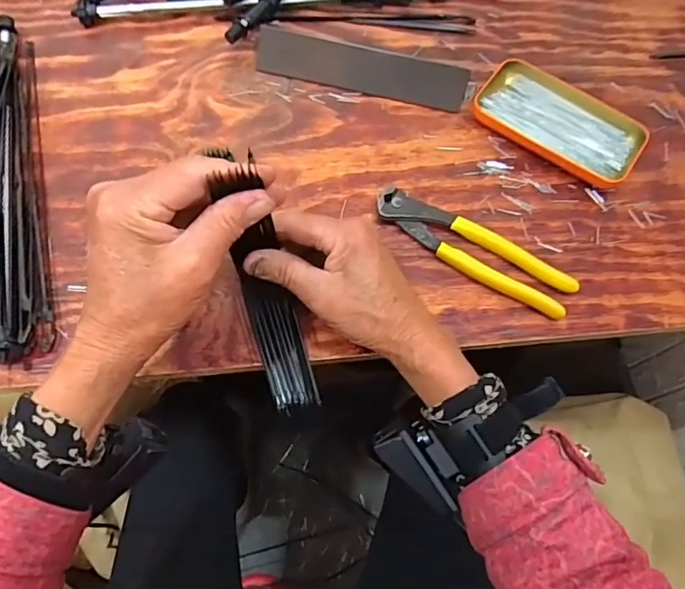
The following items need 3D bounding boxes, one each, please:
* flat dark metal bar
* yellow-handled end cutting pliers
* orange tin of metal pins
[{"bbox_3d":[0.017,-0.205,0.476,0.191,0.008,0.038,12,109,1],"label":"flat dark metal bar"},{"bbox_3d":[0.101,-0.036,0.411,0.164,0.014,0.039,34,68,12],"label":"yellow-handled end cutting pliers"},{"bbox_3d":[0.195,-0.154,0.467,0.144,0.021,0.077,37,69,13],"label":"orange tin of metal pins"}]

